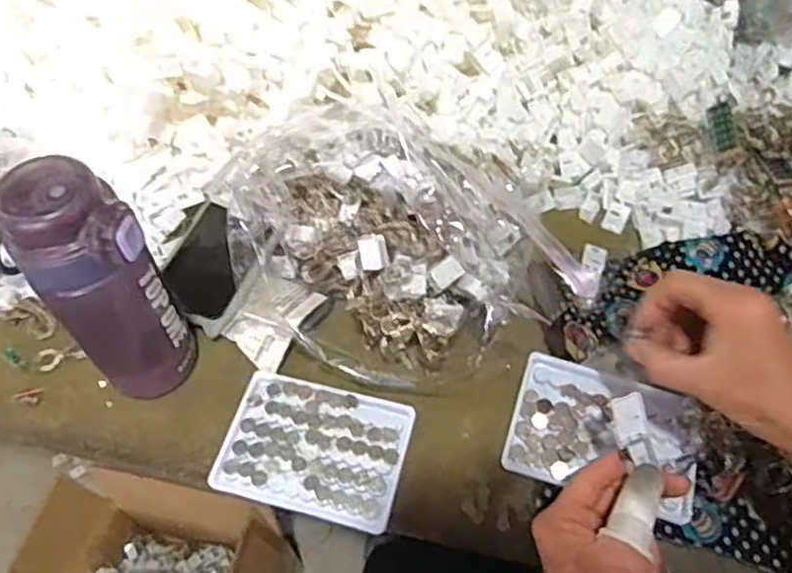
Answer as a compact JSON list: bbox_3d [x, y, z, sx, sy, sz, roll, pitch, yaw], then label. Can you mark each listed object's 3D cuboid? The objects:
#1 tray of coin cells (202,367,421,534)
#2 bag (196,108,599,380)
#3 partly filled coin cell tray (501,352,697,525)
[{"bbox_3d":[-0.058,0.116,0.486,0.129,0.016,0.097,13,57,10],"label":"tray of coin cells"},{"bbox_3d":[-0.005,-0.051,0.544,0.262,0.076,0.262,-25,59,-15],"label":"bag"},{"bbox_3d":[0.151,0.106,0.481,0.128,0.014,0.094,15,57,11],"label":"partly filled coin cell tray"}]

